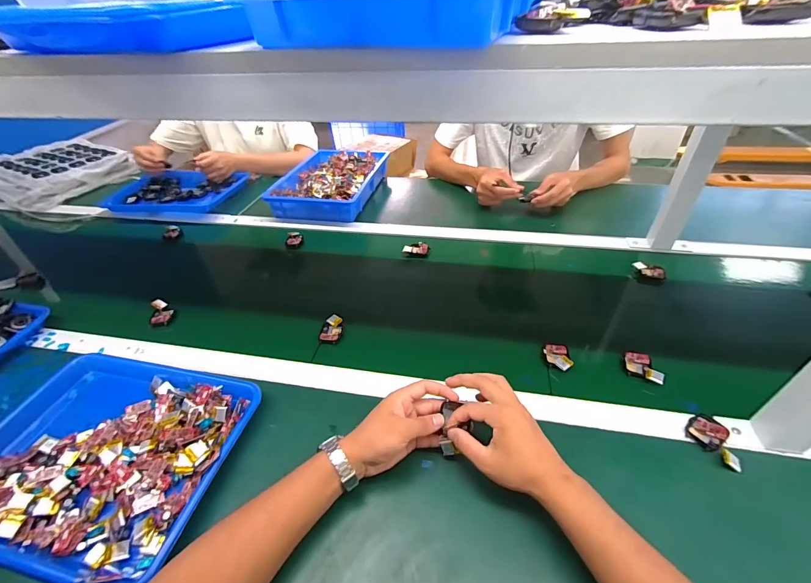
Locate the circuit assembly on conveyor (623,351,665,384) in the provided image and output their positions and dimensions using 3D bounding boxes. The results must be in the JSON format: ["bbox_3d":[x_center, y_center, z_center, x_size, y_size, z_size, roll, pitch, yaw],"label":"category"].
[{"bbox_3d":[0.357,0.111,0.548,0.055,0.014,0.043,24,48,28],"label":"circuit assembly on conveyor"}]

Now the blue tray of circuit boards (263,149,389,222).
[{"bbox_3d":[-0.216,-0.312,1.041,0.252,0.058,0.358,8,42,14],"label":"blue tray of circuit boards"}]

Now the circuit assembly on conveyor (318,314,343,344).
[{"bbox_3d":[-0.129,0.064,0.634,0.036,0.013,0.058,4,41,9],"label":"circuit assembly on conveyor"}]

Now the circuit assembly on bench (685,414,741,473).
[{"bbox_3d":[0.380,0.180,0.456,0.046,0.009,0.071,10,43,16],"label":"circuit assembly on bench"}]

